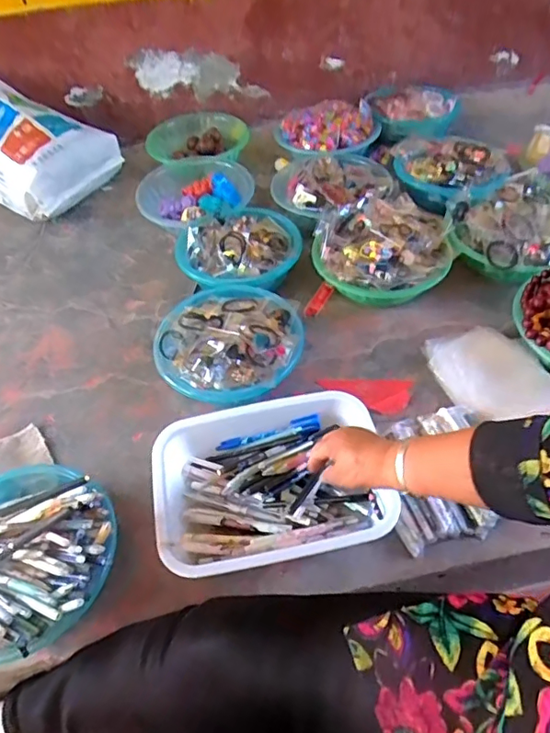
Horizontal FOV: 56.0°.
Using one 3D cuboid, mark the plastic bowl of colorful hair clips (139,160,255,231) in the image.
[{"bbox_3d":[-0.178,-0.361,1.119,0.230,0.073,0.225,-2,50,2],"label":"plastic bowl of colorful hair clips"}]

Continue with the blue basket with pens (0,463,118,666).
[{"bbox_3d":[-0.301,0.227,0.613,0.242,0.109,0.219,21,54,20],"label":"blue basket with pens"}]

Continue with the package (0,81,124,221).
[{"bbox_3d":[-0.563,-0.520,1.197,0.350,0.226,0.264,31,58,26],"label":"package"}]

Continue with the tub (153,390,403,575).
[{"bbox_3d":[-0.001,0.152,0.673,0.298,0.067,0.218,-9,50,-4],"label":"tub"}]

